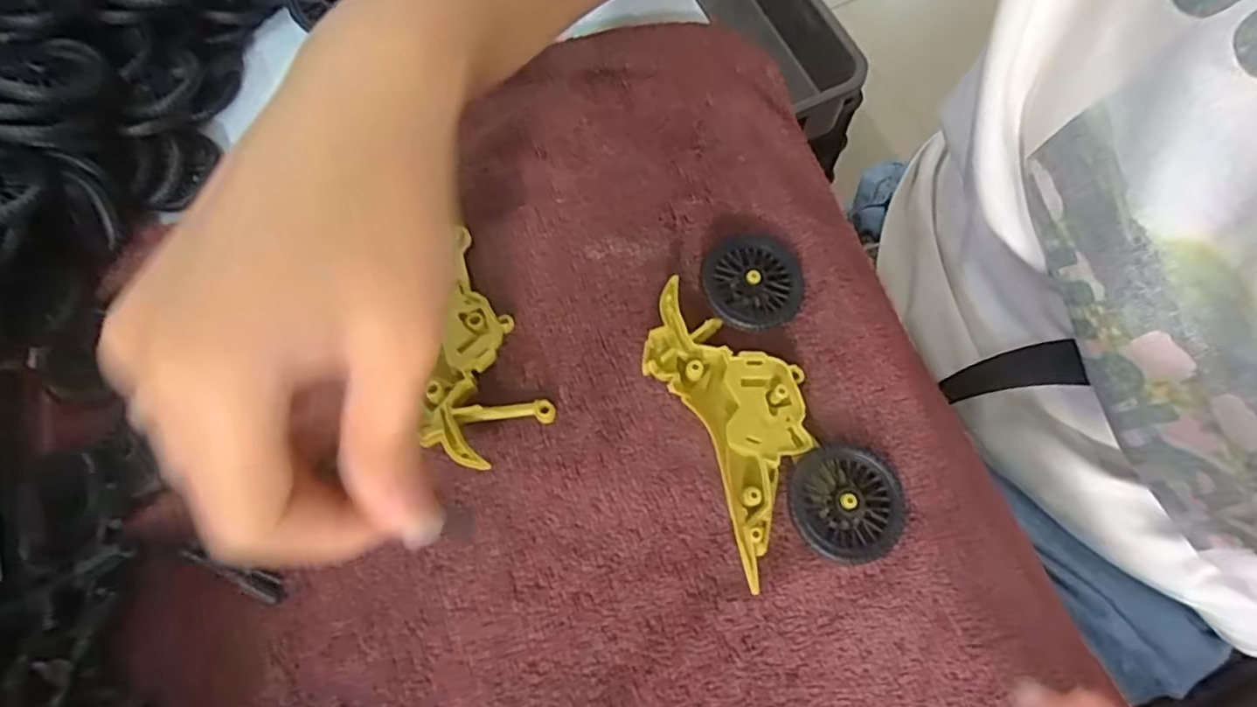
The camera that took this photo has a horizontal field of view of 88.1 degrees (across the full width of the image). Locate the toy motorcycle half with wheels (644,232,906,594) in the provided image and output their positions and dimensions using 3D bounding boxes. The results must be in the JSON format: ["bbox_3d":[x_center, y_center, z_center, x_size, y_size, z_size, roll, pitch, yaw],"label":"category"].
[{"bbox_3d":[0.047,0.016,0.231,0.061,0.013,0.117,-18,69,-3],"label":"toy motorcycle half with wheels"}]

